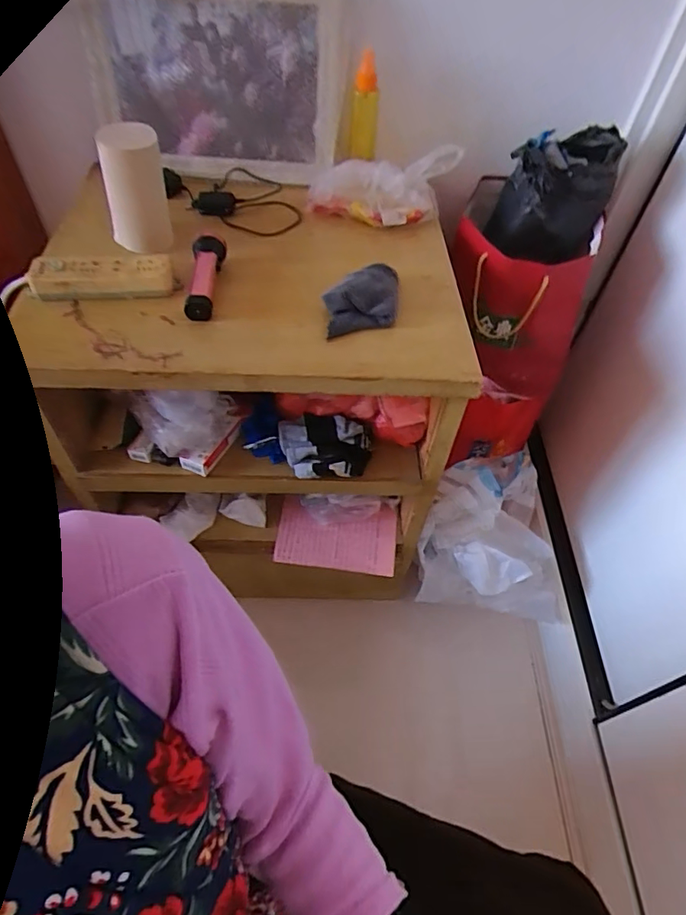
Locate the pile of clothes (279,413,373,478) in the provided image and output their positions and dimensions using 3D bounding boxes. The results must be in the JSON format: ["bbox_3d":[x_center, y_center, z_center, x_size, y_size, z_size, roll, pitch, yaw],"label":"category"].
[{"bbox_3d":[-0.028,-0.013,0.775,0.137,0.048,0.091,9,52,3],"label":"pile of clothes"}]

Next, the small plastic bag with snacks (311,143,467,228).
[{"bbox_3d":[0.055,-0.387,0.773,0.219,0.078,0.078,3,51,14],"label":"small plastic bag with snacks"}]

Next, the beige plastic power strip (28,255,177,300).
[{"bbox_3d":[-0.286,-0.215,0.640,0.160,0.039,0.044,-2,52,-6],"label":"beige plastic power strip"}]

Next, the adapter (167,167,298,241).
[{"bbox_3d":[-0.169,-0.389,0.795,0.219,0.030,0.125,21,54,12],"label":"adapter"}]

